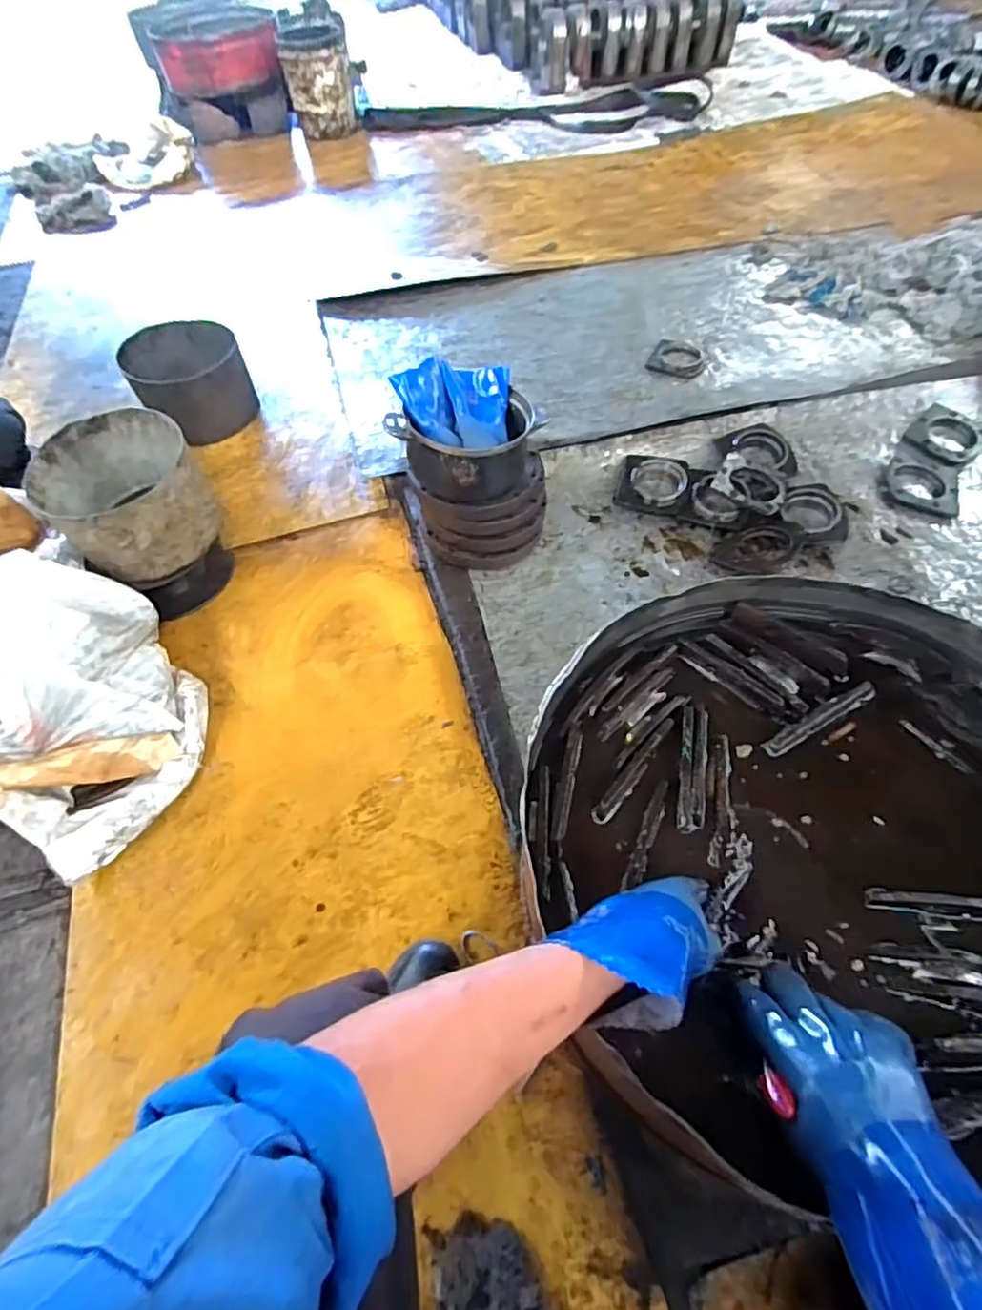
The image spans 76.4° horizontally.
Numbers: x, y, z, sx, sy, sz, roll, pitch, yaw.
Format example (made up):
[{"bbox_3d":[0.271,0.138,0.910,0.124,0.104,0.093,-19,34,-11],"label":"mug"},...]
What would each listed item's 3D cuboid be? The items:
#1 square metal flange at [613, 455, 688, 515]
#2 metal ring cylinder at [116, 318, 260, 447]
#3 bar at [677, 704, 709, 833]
[{"bbox_3d":[0.346,-0.368,1.342,0.139,0.020,0.132,17,79,12],"label":"square metal flange"},{"bbox_3d":[-0.745,-0.678,1.568,0.264,0.186,0.282,-29,60,-17],"label":"metal ring cylinder"},{"bbox_3d":[0.213,0.115,0.655,0.030,0.012,0.140,9,57,8],"label":"bar"}]

